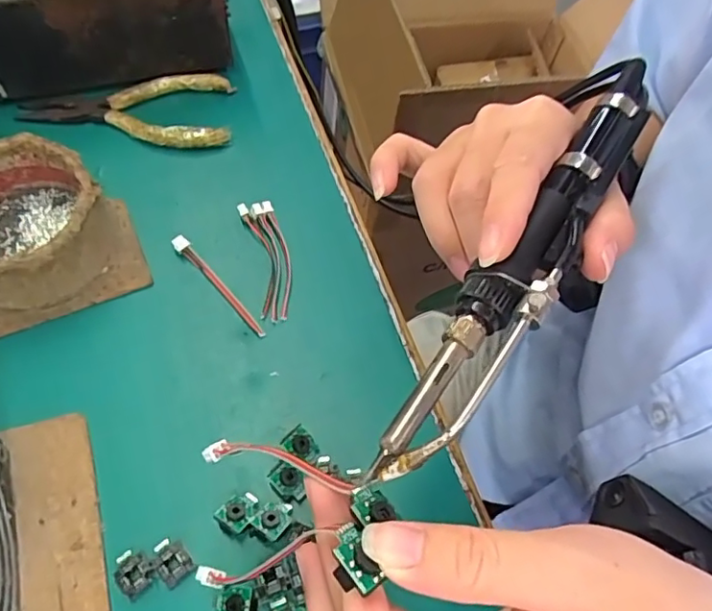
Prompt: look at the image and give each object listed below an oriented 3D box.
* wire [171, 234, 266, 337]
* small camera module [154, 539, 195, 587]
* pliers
[{"bbox_3d":[-0.074,-0.012,0.313,0.008,0.008,0.074,-39,72,-23],"label":"wire"},{"bbox_3d":[-0.079,0.109,0.246,0.013,0.004,0.019,-34,70,-21],"label":"small camera module"},{"bbox_3d":[-0.145,-0.124,0.366,0.128,0.013,0.057,-1,62,-7],"label":"pliers"}]

